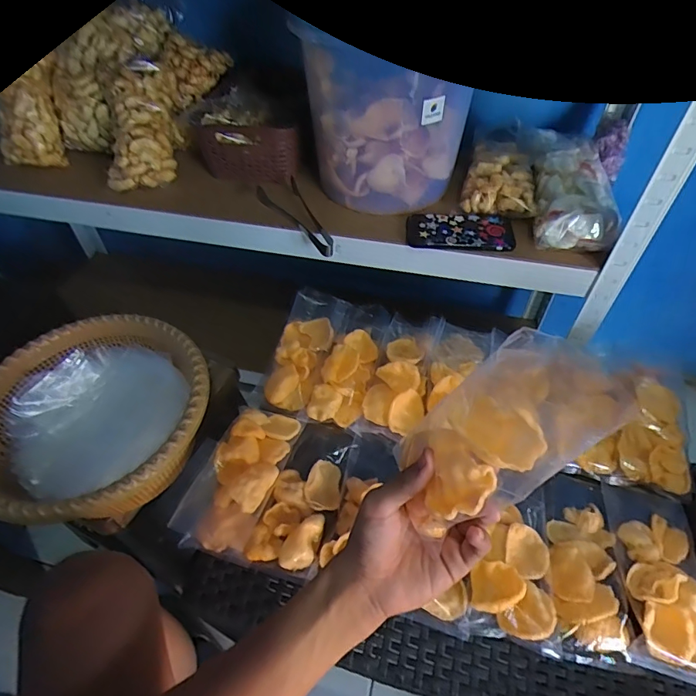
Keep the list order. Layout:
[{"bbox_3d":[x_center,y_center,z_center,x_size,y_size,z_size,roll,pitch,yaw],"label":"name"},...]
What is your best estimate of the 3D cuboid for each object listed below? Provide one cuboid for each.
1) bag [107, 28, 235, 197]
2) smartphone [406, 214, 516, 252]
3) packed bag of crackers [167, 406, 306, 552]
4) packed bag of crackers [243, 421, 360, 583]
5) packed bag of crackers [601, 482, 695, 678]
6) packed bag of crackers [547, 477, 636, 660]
[{"bbox_3d":[-0.305,-0.391,0.755,0.102,0.121,0.295,15,74,13],"label":"bag"},{"bbox_3d":[0.162,-0.169,0.655,0.149,0.011,0.080,3,51,4],"label":"smartphone"},{"bbox_3d":[-0.132,0.153,0.561,0.094,0.046,0.186,16,53,14],"label":"packed bag of crackers"},{"bbox_3d":[-0.048,0.178,0.560,0.078,0.034,0.189,14,52,12],"label":"packed bag of crackers"},{"bbox_3d":[0.341,0.240,0.487,0.094,0.020,0.182,10,52,9],"label":"packed bag of crackers"},{"bbox_3d":[0.263,0.230,0.504,0.073,0.030,0.189,7,51,6],"label":"packed bag of crackers"}]

